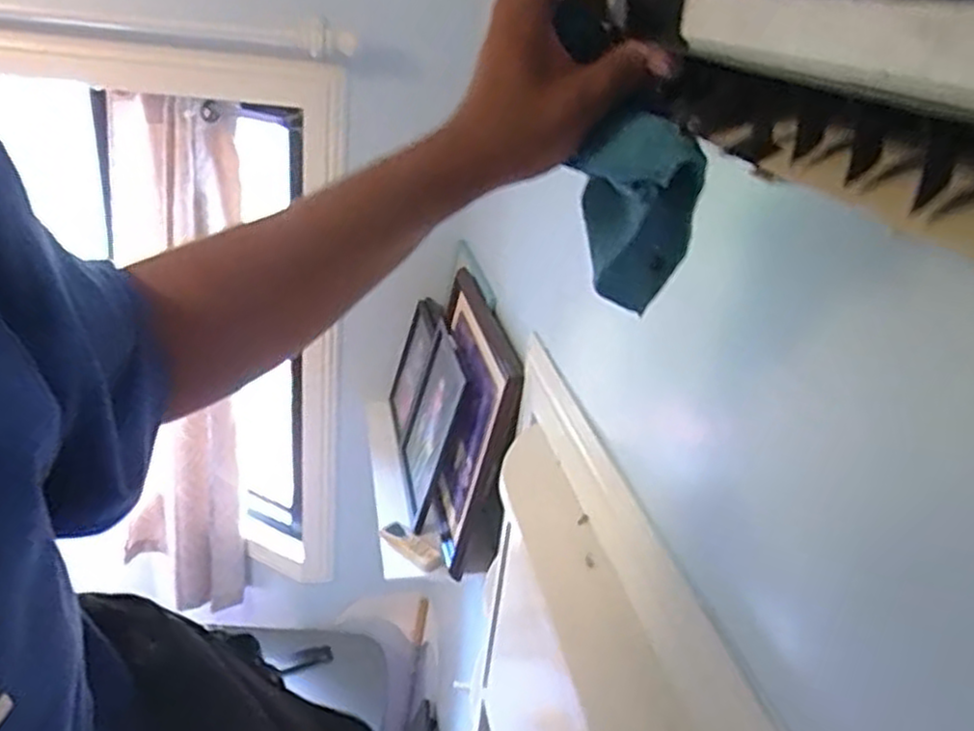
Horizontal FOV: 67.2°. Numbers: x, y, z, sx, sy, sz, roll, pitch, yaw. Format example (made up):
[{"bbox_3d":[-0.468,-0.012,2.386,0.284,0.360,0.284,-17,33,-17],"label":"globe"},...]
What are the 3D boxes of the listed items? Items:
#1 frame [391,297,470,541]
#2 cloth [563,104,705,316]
[{"bbox_3d":[-0.144,0.072,1.605,0.050,0.362,0.474,11,19,-18],"label":"frame"},{"bbox_3d":[0.085,-0.085,0.434,0.066,0.149,0.028,14,64,14],"label":"cloth"}]

